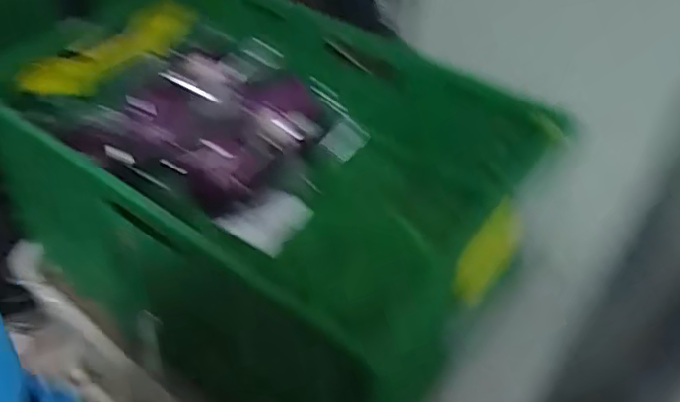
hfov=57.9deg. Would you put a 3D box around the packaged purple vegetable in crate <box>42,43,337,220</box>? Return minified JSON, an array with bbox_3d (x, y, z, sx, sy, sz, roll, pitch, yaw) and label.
[{"bbox_3d":[-0.183,-0.099,0.876,0.338,0.124,0.217,11,44,7],"label":"packaged purple vegetable in crate"}]

